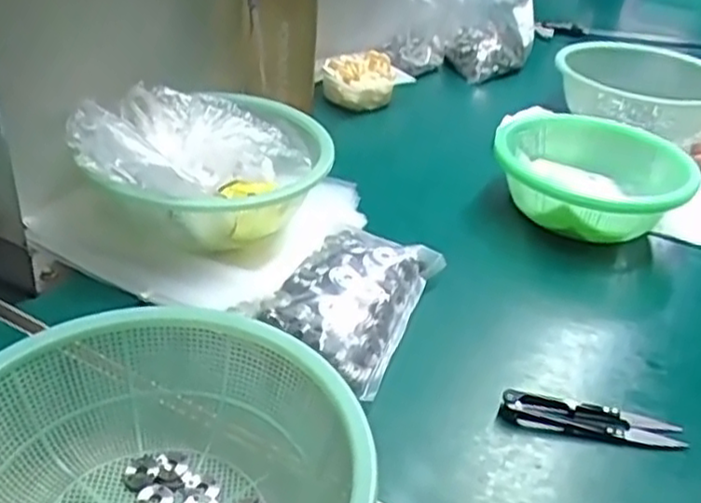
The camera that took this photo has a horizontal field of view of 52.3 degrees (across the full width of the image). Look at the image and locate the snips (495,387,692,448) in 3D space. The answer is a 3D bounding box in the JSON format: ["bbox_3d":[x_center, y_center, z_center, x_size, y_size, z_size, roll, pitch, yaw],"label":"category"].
[{"bbox_3d":[0.140,0.097,0.417,0.104,0.011,0.021,9,32,4],"label":"snips"}]

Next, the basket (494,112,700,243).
[{"bbox_3d":[0.204,-0.060,0.617,0.154,0.066,0.176,17,34,16],"label":"basket"}]

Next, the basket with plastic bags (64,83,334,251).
[{"bbox_3d":[-0.102,-0.068,0.547,0.168,0.094,0.180,7,32,1],"label":"basket with plastic bags"}]

